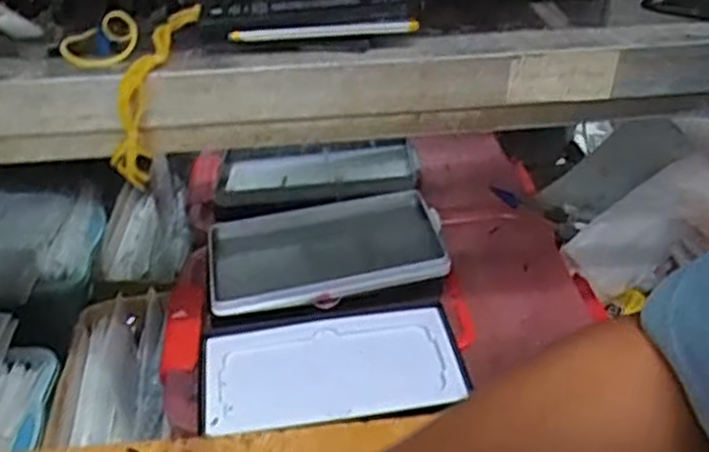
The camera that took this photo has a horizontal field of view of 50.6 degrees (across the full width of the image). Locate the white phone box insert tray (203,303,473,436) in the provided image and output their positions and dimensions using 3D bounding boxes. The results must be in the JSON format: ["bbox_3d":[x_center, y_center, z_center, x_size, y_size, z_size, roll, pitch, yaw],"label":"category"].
[{"bbox_3d":[-0.014,0.098,0.515,0.174,0.018,0.106,-6,35,-8],"label":"white phone box insert tray"}]

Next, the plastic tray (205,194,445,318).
[{"bbox_3d":[-0.022,0.022,0.606,0.186,0.035,0.106,-6,35,-8],"label":"plastic tray"}]

